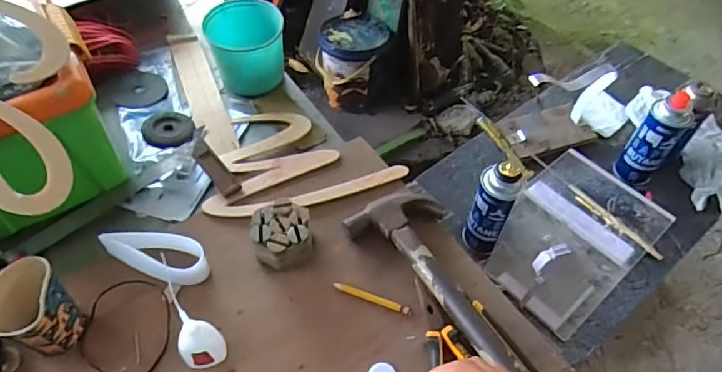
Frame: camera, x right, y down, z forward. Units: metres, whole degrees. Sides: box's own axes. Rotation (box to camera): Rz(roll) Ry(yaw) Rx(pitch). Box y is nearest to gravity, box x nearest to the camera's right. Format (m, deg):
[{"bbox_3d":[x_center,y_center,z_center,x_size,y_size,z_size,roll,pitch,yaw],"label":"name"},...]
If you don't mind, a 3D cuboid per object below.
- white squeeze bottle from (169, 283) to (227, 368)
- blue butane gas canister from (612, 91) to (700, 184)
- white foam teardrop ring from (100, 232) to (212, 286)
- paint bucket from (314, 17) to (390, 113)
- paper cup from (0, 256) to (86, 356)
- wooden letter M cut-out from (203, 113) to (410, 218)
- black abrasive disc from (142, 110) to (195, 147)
[{"bbox_3d":[-0.167,0.150,0.505,0.034,0.119,0.037,12,54,8],"label":"white squeeze bottle"},{"bbox_3d":[0.526,-0.084,0.890,0.070,0.181,0.073,-33,61,-23],"label":"blue butane gas canister"},{"bbox_3d":[-0.248,0.083,0.608,0.127,0.043,0.050,19,55,12],"label":"white foam teardrop ring"},{"bbox_3d":[-0.030,-0.408,1.628,0.216,0.224,0.230,1,53,-1],"label":"paint bucket"},{"bbox_3d":[-0.338,0.135,0.529,0.070,0.089,0.076,1,53,-1],"label":"paper cup"},{"bbox_3d":[-0.086,-0.052,0.725,0.263,0.030,0.204,-8,54,-7],"label":"wooden letter M cut-out"},{"bbox_3d":[-0.298,-0.090,0.775,0.073,0.012,0.087,-20,56,-15],"label":"black abrasive disc"}]

